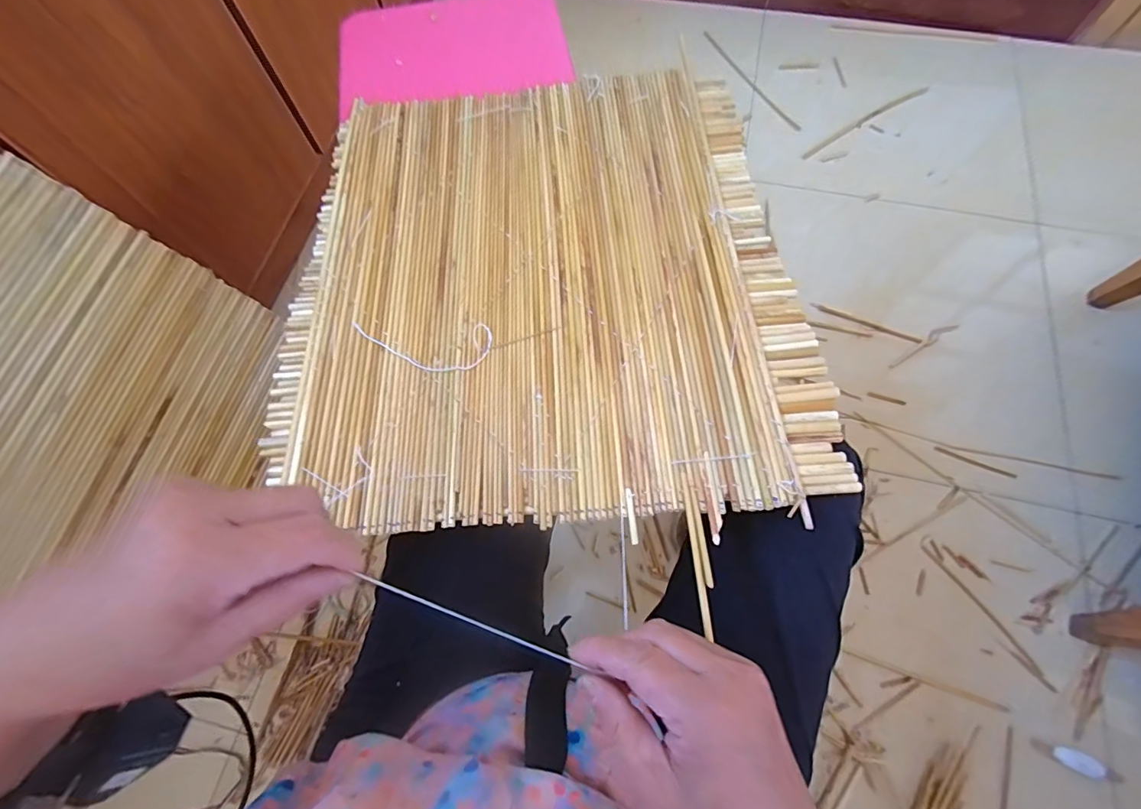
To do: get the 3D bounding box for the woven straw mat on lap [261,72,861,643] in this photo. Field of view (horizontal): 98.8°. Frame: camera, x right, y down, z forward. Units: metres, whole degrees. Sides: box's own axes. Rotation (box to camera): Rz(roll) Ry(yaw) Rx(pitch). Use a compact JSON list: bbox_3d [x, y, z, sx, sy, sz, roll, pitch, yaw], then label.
[{"bbox_3d":[-0.028,-0.115,0.411,0.406,0.012,0.435,-3,66,5],"label":"woven straw mat on lap"}]

